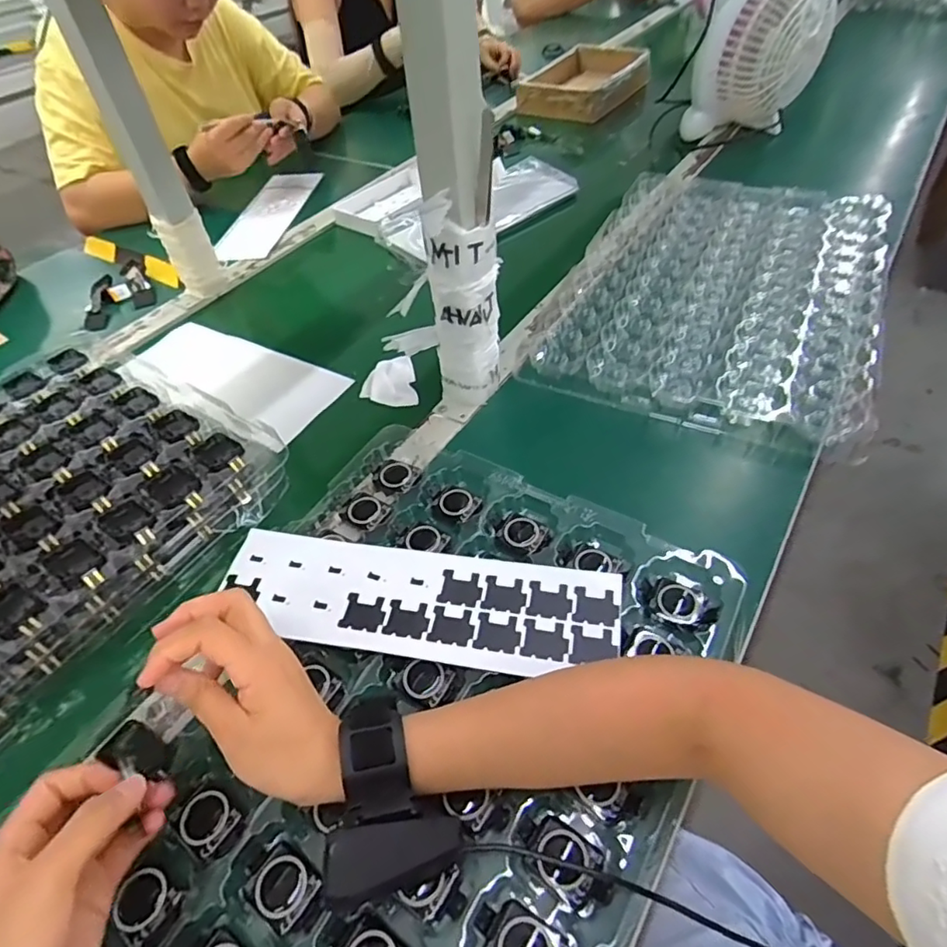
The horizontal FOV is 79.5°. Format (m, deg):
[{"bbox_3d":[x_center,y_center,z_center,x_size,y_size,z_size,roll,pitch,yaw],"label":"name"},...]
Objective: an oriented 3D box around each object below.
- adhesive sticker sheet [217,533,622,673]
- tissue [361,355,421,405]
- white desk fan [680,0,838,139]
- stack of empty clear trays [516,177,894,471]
[{"bbox_3d":[-0.042,0.091,0.424,0.292,0.004,0.082,5,49,8],"label":"adhesive sticker sheet"},{"bbox_3d":[-0.095,-0.103,0.633,0.059,0.014,0.082,-9,49,-4],"label":"tissue"},{"bbox_3d":[0.447,-0.663,0.895,0.185,0.233,0.147,10,50,12],"label":"white desk fan"},{"bbox_3d":[0.299,-0.232,0.683,0.330,0.032,0.476,19,53,19],"label":"stack of empty clear trays"}]

